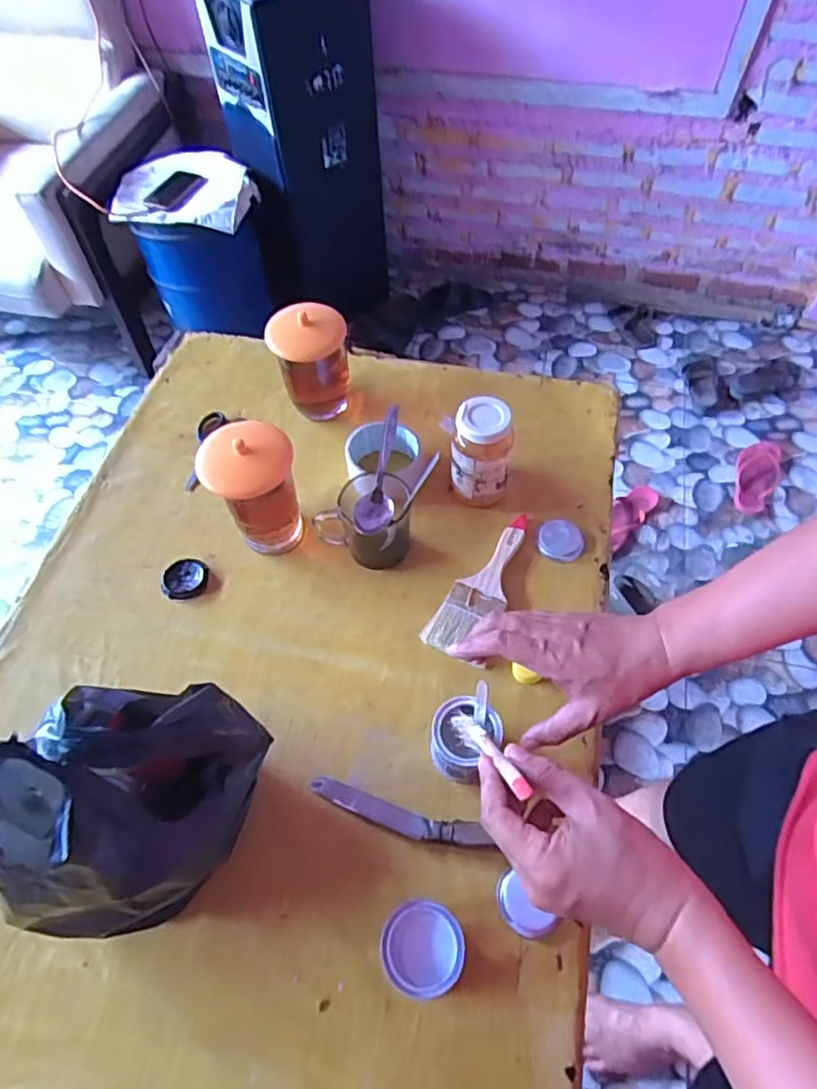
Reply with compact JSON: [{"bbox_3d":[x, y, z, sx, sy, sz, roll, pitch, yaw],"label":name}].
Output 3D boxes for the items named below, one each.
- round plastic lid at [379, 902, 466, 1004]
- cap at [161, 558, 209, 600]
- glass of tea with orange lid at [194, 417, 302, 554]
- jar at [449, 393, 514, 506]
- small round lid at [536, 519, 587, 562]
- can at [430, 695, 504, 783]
[{"bbox_3d":[0.010,0.278,0.434,0.056,0.009,0.055,38,65,22],"label":"round plastic lid"},{"bbox_3d":[-0.233,0.034,0.653,0.046,0.014,0.048,-1,58,1],"label":"cap"},{"bbox_3d":[-0.150,-0.049,0.628,0.081,0.137,0.079,-10,58,-5],"label":"glass of tea with orange lid"},{"bbox_3d":[0.077,-0.094,0.662,0.059,0.108,0.056,-1,58,1],"label":"jar"},{"bbox_3d":[0.162,-0.006,0.671,0.049,0.007,0.050,-1,58,1],"label":"small round lid"},{"bbox_3d":[0.048,0.166,0.533,0.055,0.051,0.058,-1,58,1],"label":"can"}]

